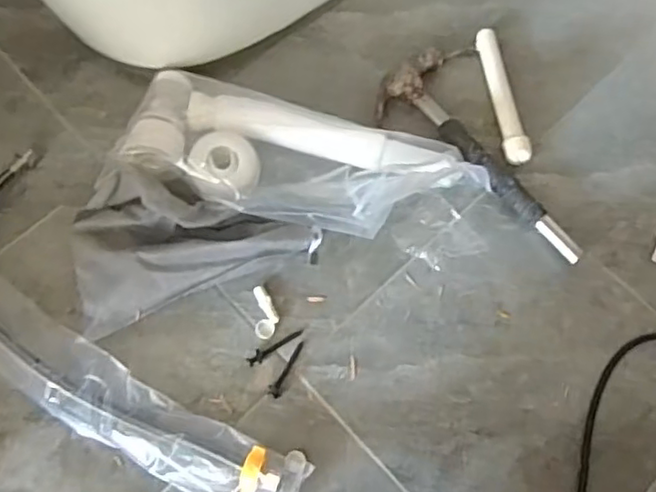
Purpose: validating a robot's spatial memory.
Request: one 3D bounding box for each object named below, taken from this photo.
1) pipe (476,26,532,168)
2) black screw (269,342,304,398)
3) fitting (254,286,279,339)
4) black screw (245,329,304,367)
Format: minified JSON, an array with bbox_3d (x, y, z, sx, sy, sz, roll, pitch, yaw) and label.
[{"bbox_3d":[0.190,-0.166,0.692,0.026,0.023,0.170,-7,70,-1],"label":"pipe"},{"bbox_3d":[-0.040,0.116,0.605,0.014,0.004,0.057,21,72,8],"label":"black screw"},{"bbox_3d":[-0.060,0.065,0.624,0.022,0.005,0.051,-4,70,0],"label":"fitting"},{"bbox_3d":[-0.050,0.096,0.610,0.059,0.004,0.013,-29,72,-9],"label":"black screw"}]

